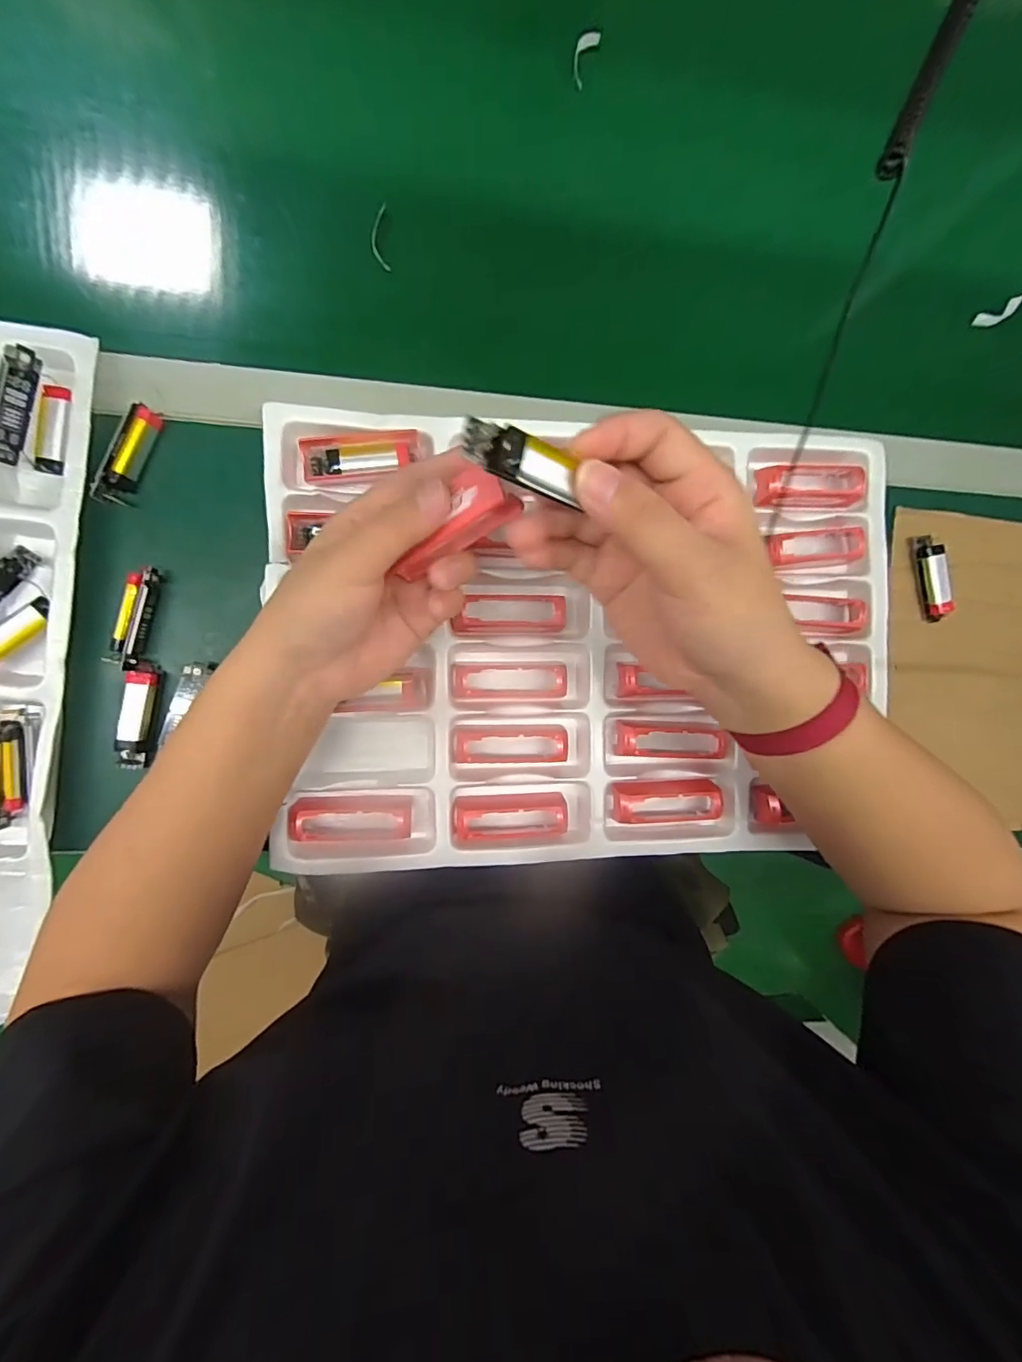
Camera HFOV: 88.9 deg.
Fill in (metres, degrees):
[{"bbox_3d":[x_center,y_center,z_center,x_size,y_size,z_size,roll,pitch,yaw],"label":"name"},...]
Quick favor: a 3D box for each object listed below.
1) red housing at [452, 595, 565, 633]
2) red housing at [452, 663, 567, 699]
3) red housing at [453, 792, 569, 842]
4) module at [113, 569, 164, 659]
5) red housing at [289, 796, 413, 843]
[{"bbox_3d":[-0.001,-0.048,0.367,0.078,0.010,0.025,0,90,-7],"label":"red housing"},{"bbox_3d":[-0.001,0.000,0.363,0.080,0.014,0.024,0,90,-7],"label":"red housing"},{"bbox_3d":[0.000,0.098,0.371,0.079,0.019,0.029,-1,90,-7],"label":"red housing"},{"bbox_3d":[-0.247,-0.046,0.348,0.015,0.023,0.059,11,89,-7],"label":"module"},{"bbox_3d":[-0.109,0.096,0.358,0.079,0.023,0.028,2,90,-7],"label":"red housing"}]

